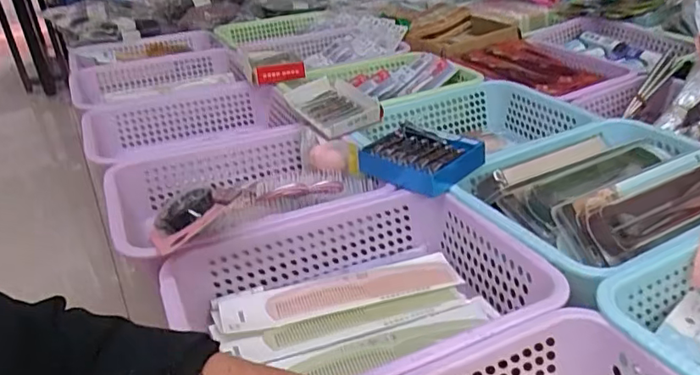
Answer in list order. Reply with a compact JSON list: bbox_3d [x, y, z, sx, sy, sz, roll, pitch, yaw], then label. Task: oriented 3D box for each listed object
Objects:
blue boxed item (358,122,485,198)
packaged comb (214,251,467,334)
[{"bbox_3d":[0.089,-0.038,0.700,0.106,0.041,0.127,-28,38,-35],"label":"blue boxed item"},{"bbox_3d":[-0.009,0.110,0.590,0.255,0.008,0.068,-10,25,-17],"label":"packaged comb"}]

